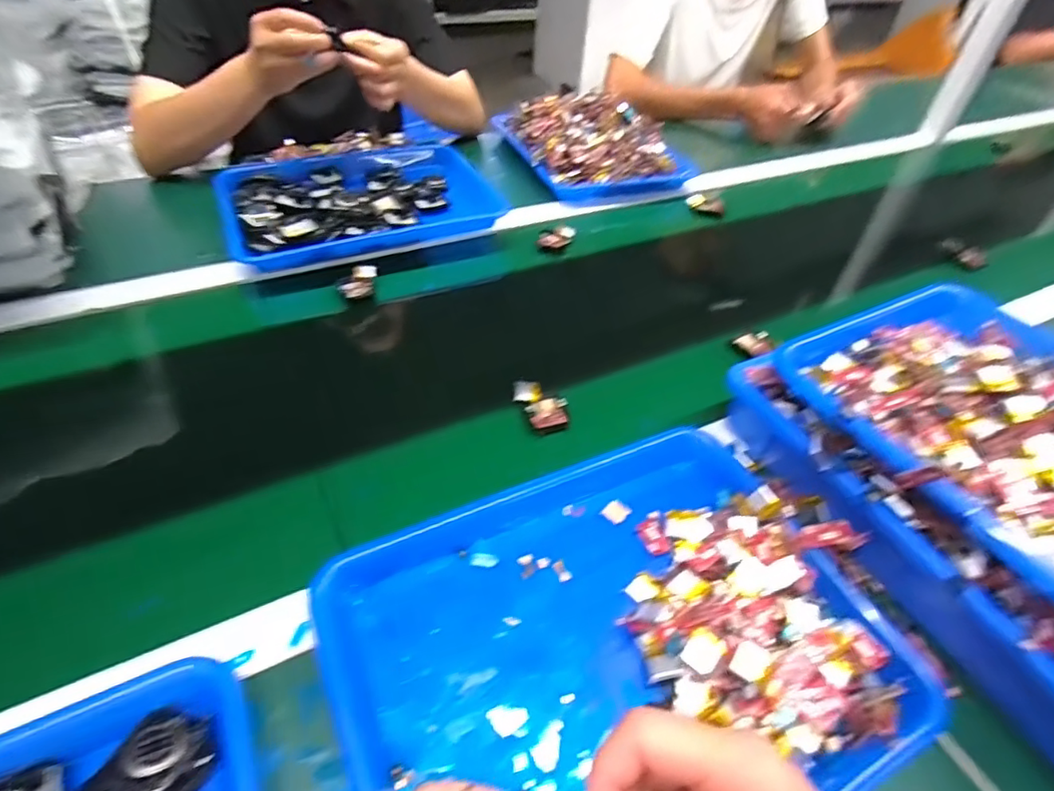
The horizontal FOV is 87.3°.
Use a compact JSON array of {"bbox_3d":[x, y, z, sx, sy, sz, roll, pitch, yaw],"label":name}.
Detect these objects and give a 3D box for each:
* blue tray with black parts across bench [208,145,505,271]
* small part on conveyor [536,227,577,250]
[{"bbox_3d":[-0.228,-0.275,0.740,0.338,0.037,0.263,-19,51,-22],"label":"blue tray with black parts across bench"},{"bbox_3d":[0.038,-0.211,0.736,0.054,0.018,0.024,-7,47,-11],"label":"small part on conveyor"}]

